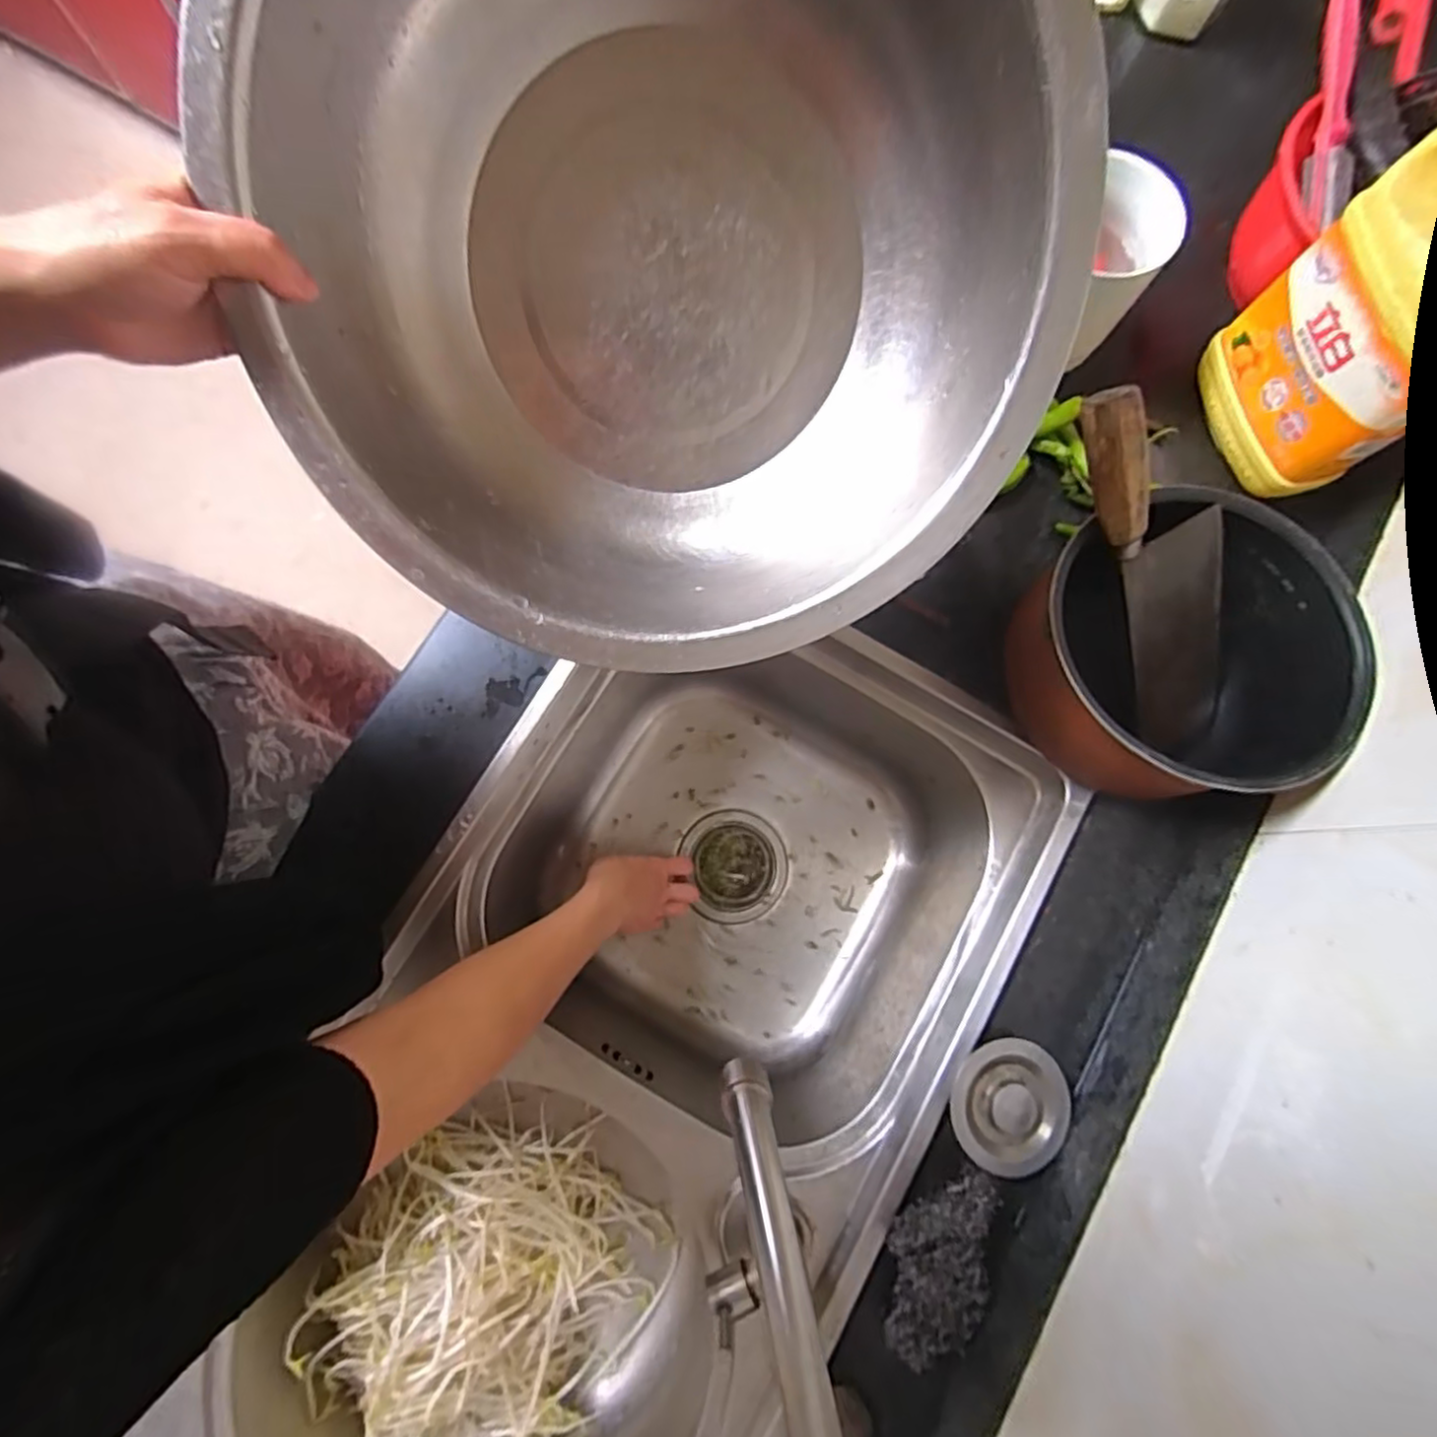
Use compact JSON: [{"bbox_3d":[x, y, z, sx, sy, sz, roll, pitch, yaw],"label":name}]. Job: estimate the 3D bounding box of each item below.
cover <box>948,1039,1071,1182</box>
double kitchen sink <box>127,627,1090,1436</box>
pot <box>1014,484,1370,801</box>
[{"bbox_3d":[0.201,0.266,0.472,0.080,0.016,0.085,-15,85,-6],"label":"cover"},{"bbox_3d":[-0.075,0.272,0.547,0.388,0.213,0.730,34,75,5],"label":"double kitchen sink"},{"bbox_3d":[0.317,-0.044,0.492,0.197,0.119,0.192,0,79,-1],"label":"pot"}]

